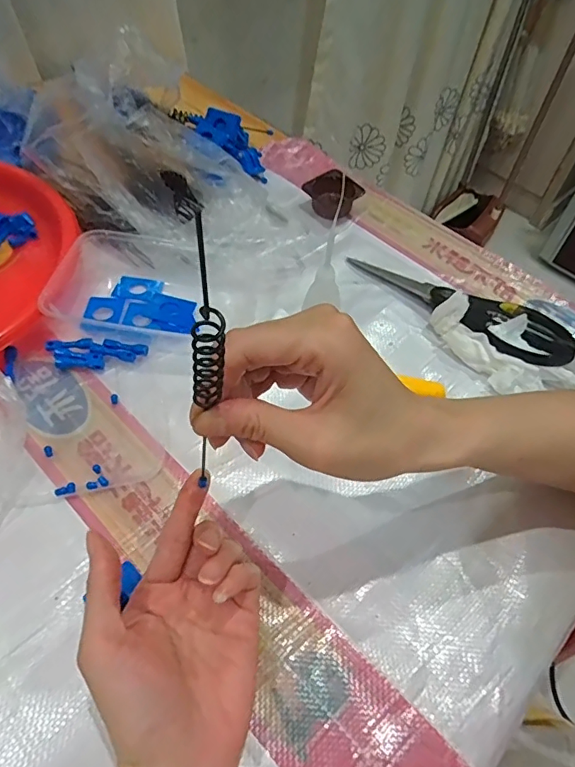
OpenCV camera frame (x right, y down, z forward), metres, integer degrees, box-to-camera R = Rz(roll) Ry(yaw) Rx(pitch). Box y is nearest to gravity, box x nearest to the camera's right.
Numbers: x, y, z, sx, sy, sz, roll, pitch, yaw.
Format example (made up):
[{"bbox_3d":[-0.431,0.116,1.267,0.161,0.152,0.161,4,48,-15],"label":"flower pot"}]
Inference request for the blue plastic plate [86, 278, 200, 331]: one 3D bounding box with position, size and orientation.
[{"bbox_3d":[-0.127,-0.073,0.454,0.097,0.004,0.061,7,54,0],"label":"blue plastic plate"}]

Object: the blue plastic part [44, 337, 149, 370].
[{"bbox_3d":[-0.158,-0.023,0.419,0.079,0.011,0.029,1,54,-4],"label":"blue plastic part"}]

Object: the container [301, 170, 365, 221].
[{"bbox_3d":[0.050,-0.208,0.557,0.049,0.031,0.044,-26,61,-22],"label":"container"}]

